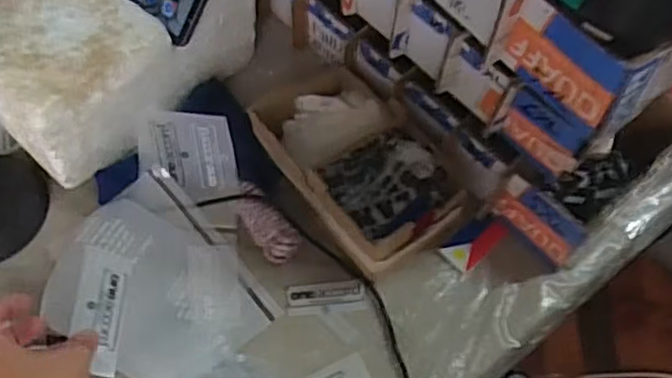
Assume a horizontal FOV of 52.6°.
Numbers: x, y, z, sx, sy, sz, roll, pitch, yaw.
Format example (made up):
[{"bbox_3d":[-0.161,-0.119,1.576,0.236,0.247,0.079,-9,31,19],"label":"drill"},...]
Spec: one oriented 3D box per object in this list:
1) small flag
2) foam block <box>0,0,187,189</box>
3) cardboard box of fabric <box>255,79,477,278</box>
[{"bbox_3d":[0.122,0.042,0.593,0.060,0.008,0.033,-39,68,-19],"label":"small flag"},{"bbox_3d":[-0.233,-0.104,0.592,0.147,0.097,0.143,40,68,20],"label":"foam block"},{"bbox_3d":[0.018,-0.026,0.604,0.117,0.057,0.193,-34,66,-17],"label":"cardboard box of fabric"}]

